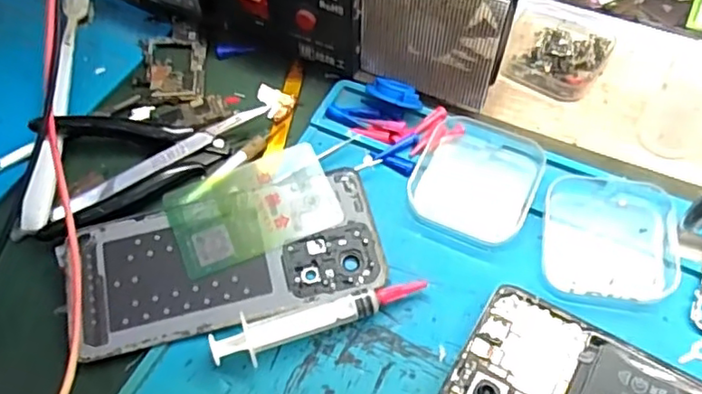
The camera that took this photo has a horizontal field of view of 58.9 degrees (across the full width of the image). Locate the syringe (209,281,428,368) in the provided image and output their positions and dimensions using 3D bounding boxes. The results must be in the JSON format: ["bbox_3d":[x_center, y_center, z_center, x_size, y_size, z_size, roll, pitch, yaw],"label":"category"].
[{"bbox_3d":[-0.014,0.058,0.298,0.104,0.013,0.018,-16,57,-8],"label":"syringe"}]

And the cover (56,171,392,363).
[{"bbox_3d":[-0.065,0.033,0.315,0.161,0.012,0.070,-11,57,-5],"label":"cover"}]

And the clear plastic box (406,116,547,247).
[{"bbox_3d":[0.069,-0.011,0.341,0.062,0.013,0.071,21,60,15],"label":"clear plastic box"}]

